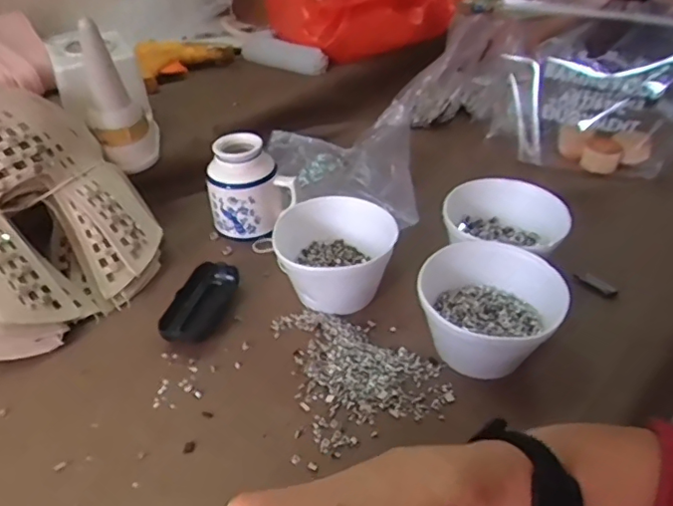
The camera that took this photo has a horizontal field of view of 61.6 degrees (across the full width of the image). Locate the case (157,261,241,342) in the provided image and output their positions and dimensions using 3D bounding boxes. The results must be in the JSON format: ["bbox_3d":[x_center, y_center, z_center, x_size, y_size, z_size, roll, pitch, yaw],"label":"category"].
[{"bbox_3d":[-0.147,0.054,0.613,0.048,0.028,0.109,9,40,13],"label":"case"}]

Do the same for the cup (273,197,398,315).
[{"bbox_3d":[0.001,0.002,0.624,0.123,0.073,0.129,-1,39,1],"label":"cup"}]

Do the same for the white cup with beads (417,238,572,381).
[{"bbox_3d":[0.150,0.064,0.545,0.113,0.090,0.128,17,43,22],"label":"white cup with beads"}]

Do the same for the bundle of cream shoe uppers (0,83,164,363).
[{"bbox_3d":[-0.324,-0.045,0.598,0.234,0.195,0.198,-23,43,-25],"label":"bundle of cream shoe uppers"}]

